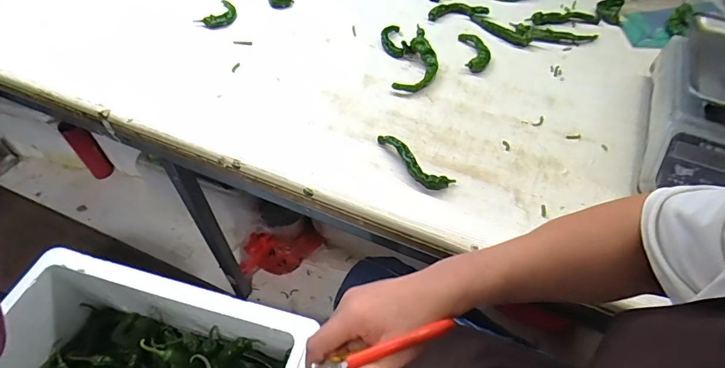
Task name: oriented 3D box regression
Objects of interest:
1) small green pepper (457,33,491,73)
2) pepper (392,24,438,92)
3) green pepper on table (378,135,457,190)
[{"bbox_3d":[0.221,-0.260,0.820,0.051,0.025,0.116,1,51,0],"label":"small green pepper"},{"bbox_3d":[0.108,-0.228,0.777,0.069,0.037,0.156,14,52,10],"label":"pepper"},{"bbox_3d":[0.071,-0.034,0.634,0.137,0.025,0.038,34,58,23],"label":"green pepper on table"}]

